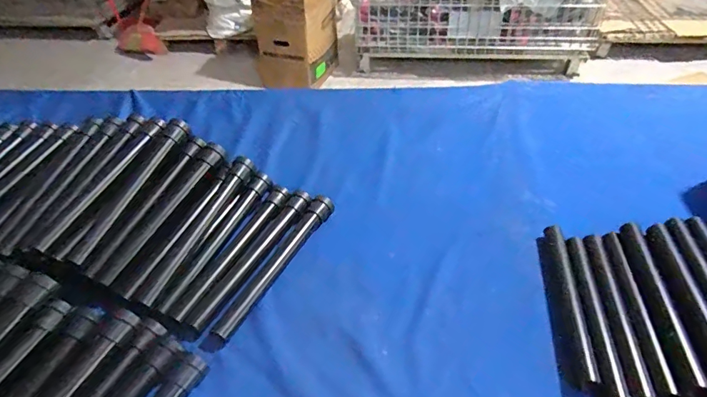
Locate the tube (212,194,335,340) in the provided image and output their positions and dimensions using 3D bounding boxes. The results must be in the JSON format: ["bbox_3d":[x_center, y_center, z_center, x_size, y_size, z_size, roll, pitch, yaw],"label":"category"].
[{"bbox_3d":[-0.098,0.079,0.605,0.026,0.025,0.247,19,46,22],"label":"tube"}]

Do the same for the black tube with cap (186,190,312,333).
[{"bbox_3d":[-0.131,0.075,0.615,0.030,0.020,0.246,19,46,22],"label":"black tube with cap"}]

